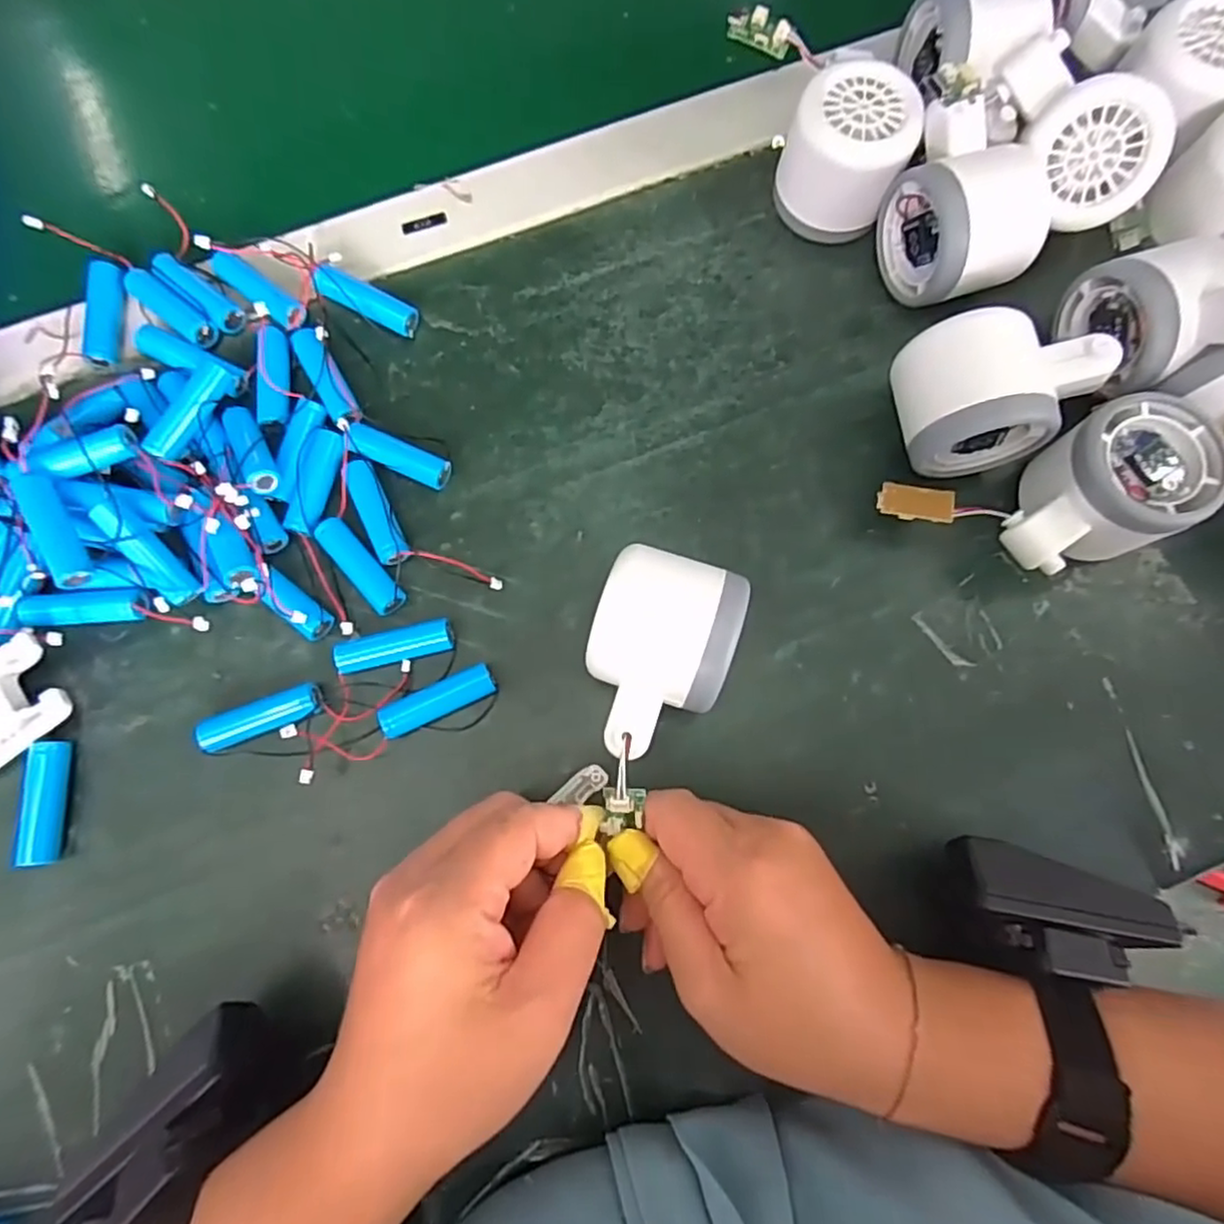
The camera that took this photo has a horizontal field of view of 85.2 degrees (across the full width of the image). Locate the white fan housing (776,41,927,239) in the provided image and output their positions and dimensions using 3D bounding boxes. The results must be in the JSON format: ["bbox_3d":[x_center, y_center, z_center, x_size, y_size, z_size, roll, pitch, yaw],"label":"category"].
[{"bbox_3d":[0.114,-0.223,0.327,0.055,0.056,0.052,0,79,0],"label":"white fan housing"}]

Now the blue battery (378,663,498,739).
[{"bbox_3d":[-0.076,0.039,0.292,0.049,0.016,0.015,-26,80,-5],"label":"blue battery"}]

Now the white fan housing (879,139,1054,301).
[{"bbox_3d":[0.170,-0.183,0.318,0.061,0.058,0.061,-19,80,-4],"label":"white fan housing"}]

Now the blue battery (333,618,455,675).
[{"bbox_3d":[-0.096,0.016,0.298,0.051,0.014,0.015,-15,80,-3],"label":"blue battery"}]

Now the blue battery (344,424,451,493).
[{"bbox_3d":[-0.101,-0.073,0.315,0.048,0.014,0.016,23,80,4],"label":"blue battery"}]

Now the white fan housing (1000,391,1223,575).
[{"bbox_3d":[0.212,-0.054,0.292,0.088,0.053,0.056,-24,80,-5],"label":"white fan housing"}]

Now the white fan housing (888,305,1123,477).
[{"bbox_3d":[0.170,-0.098,0.301,0.080,0.055,0.061,-5,79,-1],"label":"white fan housing"}]

